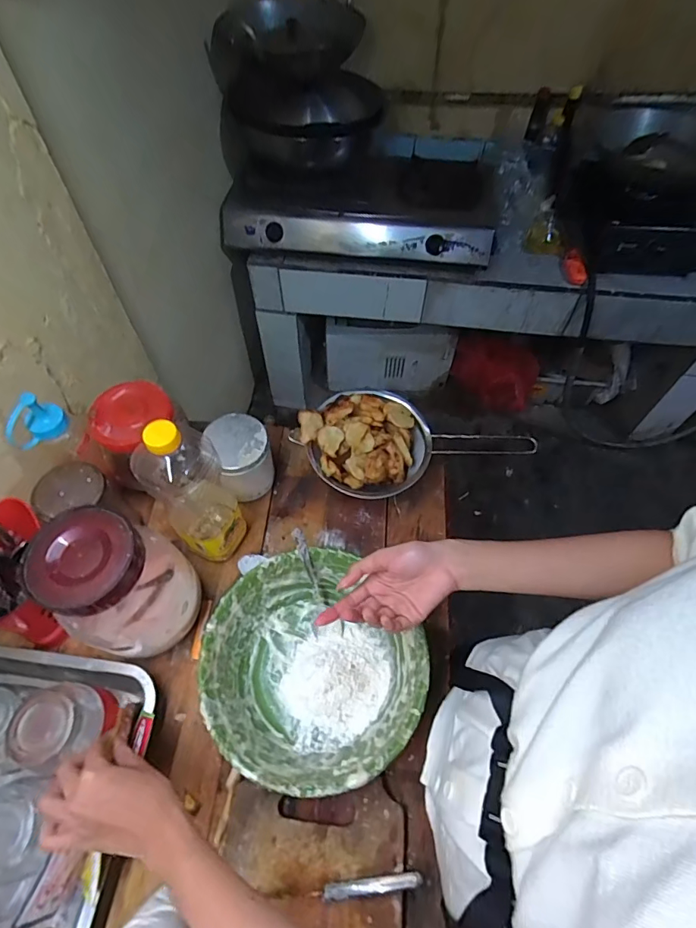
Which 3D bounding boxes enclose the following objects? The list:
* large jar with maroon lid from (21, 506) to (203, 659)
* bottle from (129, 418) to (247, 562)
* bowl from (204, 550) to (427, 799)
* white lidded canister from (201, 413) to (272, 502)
[{"bbox_3d":[-0.237,0.130,0.502,0.117,0.181,0.112,0,58,-1],"label":"large jar with maroon lid"},{"bbox_3d":[-0.181,0.033,0.543,0.078,0.258,0.087,-26,62,-16],"label":"bottle"},{"bbox_3d":[-0.044,0.229,0.522,0.214,0.072,0.235,0,58,-1],"label":"bowl"},{"bbox_3d":[-0.149,-0.006,0.661,0.076,0.107,0.089,-14,59,-9],"label":"white lidded canister"}]

